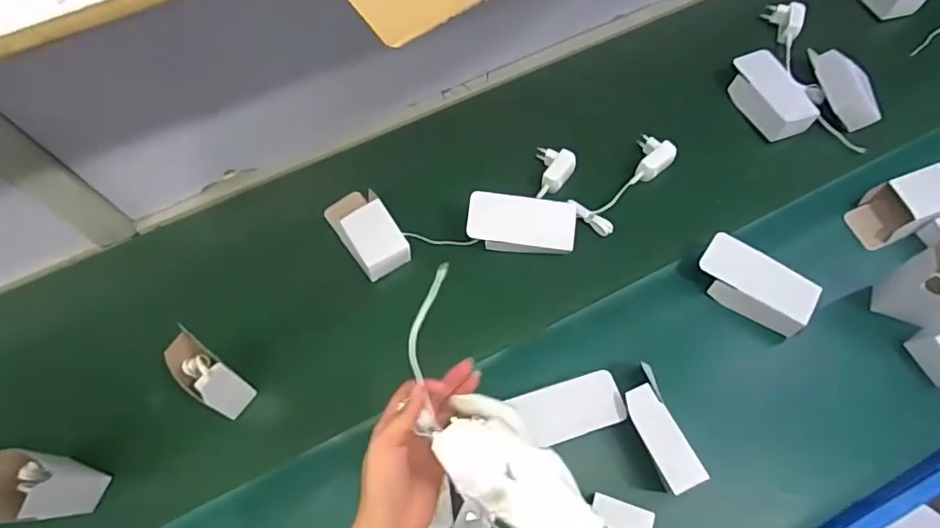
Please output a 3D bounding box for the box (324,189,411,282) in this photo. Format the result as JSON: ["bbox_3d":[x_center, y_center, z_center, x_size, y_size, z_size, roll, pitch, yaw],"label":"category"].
[{"bbox_3d":[-0.149,-0.053,0.766,0.070,0.052,0.150,-30,65,-15],"label":"box"}]

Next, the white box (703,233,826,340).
[{"bbox_3d":[0.370,0.029,0.705,0.144,0.049,0.069,36,67,18],"label":"white box"}]

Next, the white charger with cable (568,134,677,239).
[{"bbox_3d":[0.223,-0.117,0.780,0.062,0.053,0.175,38,68,19],"label":"white charger with cable"}]

